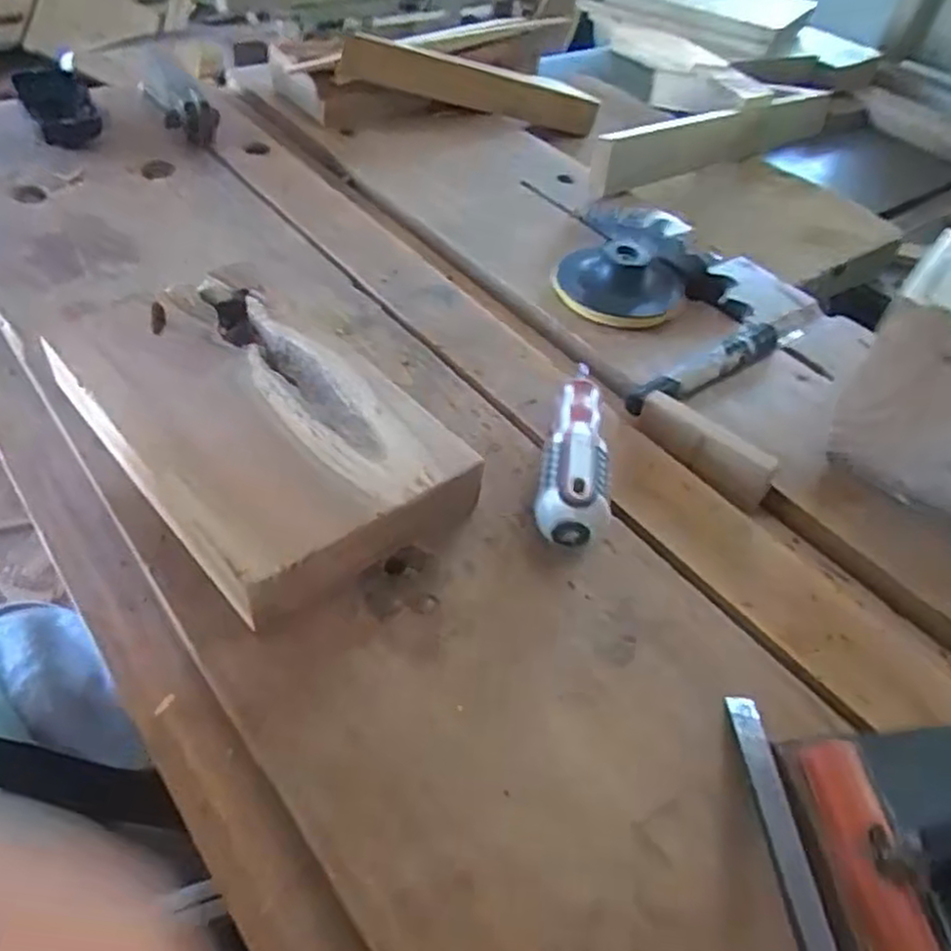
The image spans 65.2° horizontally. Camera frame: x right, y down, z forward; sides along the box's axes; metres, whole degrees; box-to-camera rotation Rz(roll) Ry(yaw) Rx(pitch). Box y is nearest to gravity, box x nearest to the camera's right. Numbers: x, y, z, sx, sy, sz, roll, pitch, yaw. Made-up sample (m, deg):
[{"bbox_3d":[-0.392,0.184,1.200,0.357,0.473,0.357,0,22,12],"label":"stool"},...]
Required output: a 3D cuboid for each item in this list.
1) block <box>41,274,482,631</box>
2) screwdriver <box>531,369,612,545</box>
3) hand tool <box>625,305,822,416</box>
[{"bbox_3d":[-0.111,-0.026,0.374,0.126,0.039,0.201,-31,57,-31],"label":"block"},{"bbox_3d":[0.052,-0.010,0.382,0.035,0.037,0.114,11,46,3],"label":"screwdriver"},{"bbox_3d":[0.163,-0.078,0.470,0.174,0.014,0.027,-30,57,-31],"label":"hand tool"}]

